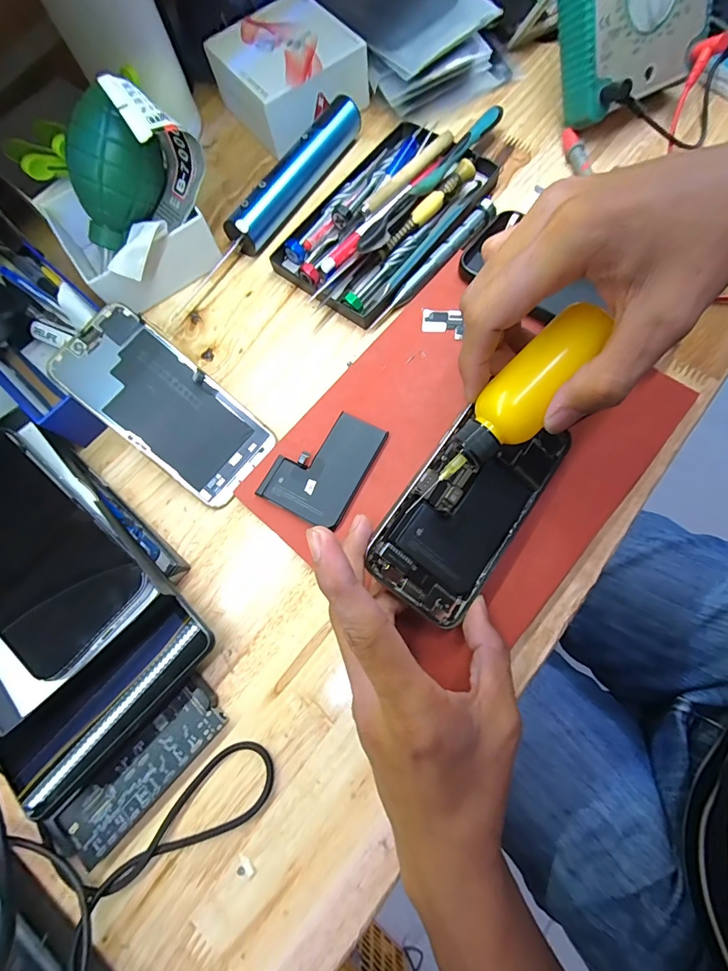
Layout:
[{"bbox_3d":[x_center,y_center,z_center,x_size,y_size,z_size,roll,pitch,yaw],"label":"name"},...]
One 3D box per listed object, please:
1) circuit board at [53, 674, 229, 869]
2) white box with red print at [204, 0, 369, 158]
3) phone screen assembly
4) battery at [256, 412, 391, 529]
[{"bbox_3d":[-0.124,0.160,0.235,0.034,0.007,0.100,42,81,14],"label":"circuit board"},{"bbox_3d":[-0.066,-0.357,0.363,0.105,0.047,0.106,-36,74,-6],"label":"white box with red print"},{"bbox_3d":[-0.132,-0.053,0.276,0.139,0.006,0.067,41,79,-6],"label":"phone screen assembly"},{"bbox_3d":[-0.027,-0.015,0.272,0.057,0.005,0.076,27,77,11],"label":"battery"}]

